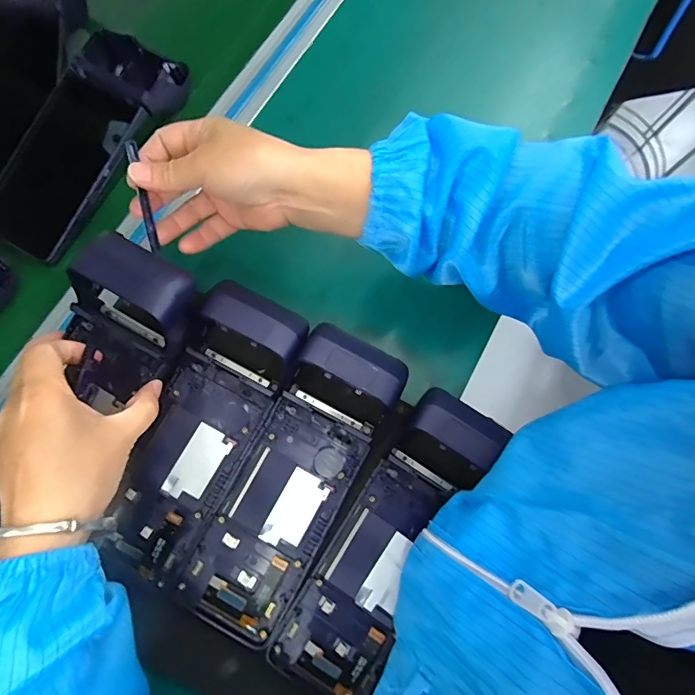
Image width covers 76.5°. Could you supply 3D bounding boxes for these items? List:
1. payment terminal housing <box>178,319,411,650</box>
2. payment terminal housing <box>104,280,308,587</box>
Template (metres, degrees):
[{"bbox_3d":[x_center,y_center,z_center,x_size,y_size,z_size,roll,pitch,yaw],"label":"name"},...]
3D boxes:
[{"bbox_3d":[-0.039,0.097,0.328,0.083,0.055,0.223,27,85,9],"label":"payment terminal housing"},{"bbox_3d":[-0.109,0.059,0.336,0.079,0.053,0.210,26,88,8],"label":"payment terminal housing"}]

